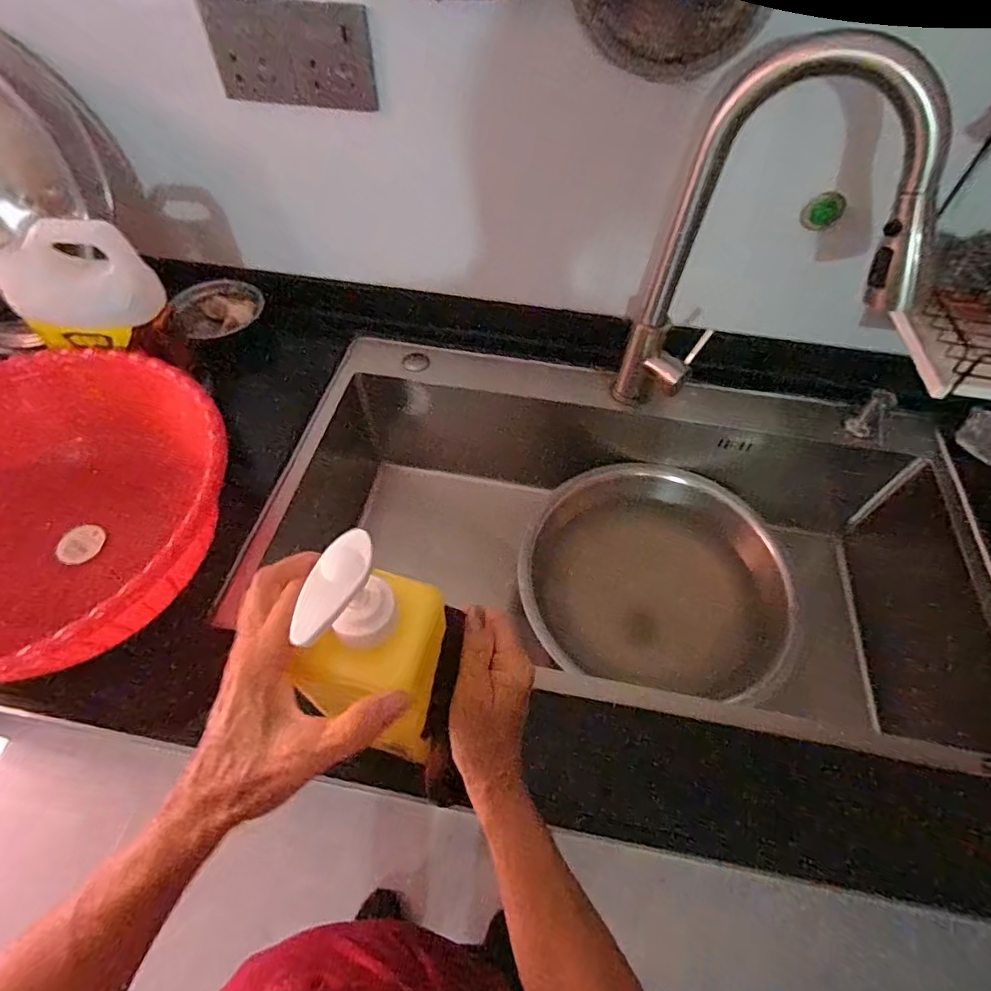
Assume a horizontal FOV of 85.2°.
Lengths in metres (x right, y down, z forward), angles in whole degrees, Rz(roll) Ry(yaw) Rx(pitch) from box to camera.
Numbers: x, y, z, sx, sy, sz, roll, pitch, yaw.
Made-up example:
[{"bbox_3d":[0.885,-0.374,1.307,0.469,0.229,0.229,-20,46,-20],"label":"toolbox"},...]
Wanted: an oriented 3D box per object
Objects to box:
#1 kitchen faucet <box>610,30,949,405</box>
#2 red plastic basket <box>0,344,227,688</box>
[{"bbox_3d":[0.265,-0.206,0.537,0.233,0.376,0.050,24,58,15],"label":"kitchen faucet"},{"bbox_3d":[-0.434,0.024,0.527,0.335,0.132,0.346,14,56,8],"label":"red plastic basket"}]

